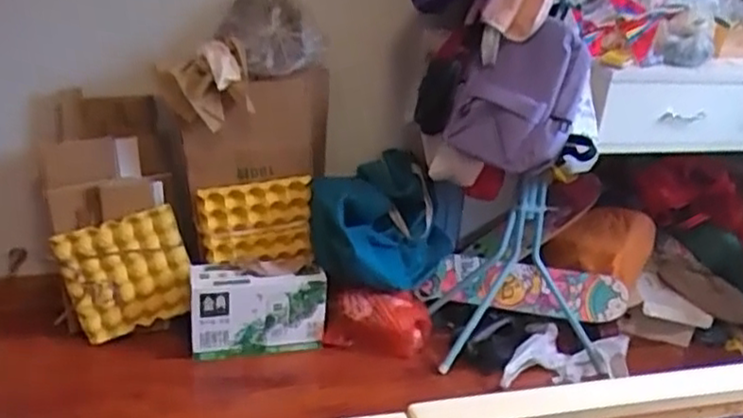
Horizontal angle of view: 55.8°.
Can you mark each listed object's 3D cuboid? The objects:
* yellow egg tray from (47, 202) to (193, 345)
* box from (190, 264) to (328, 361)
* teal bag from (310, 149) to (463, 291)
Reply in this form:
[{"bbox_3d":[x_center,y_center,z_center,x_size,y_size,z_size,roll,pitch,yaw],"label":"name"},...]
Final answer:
[{"bbox_3d":[-0.601,0.161,1.733,0.288,0.281,0.060,-17,18,-10],"label":"yellow egg tray"},{"bbox_3d":[-0.282,0.255,1.745,0.322,0.218,0.101,-1,26,-13],"label":"box"},{"bbox_3d":[0.039,0.052,1.824,0.369,0.332,0.213,8,25,6],"label":"teal bag"}]

